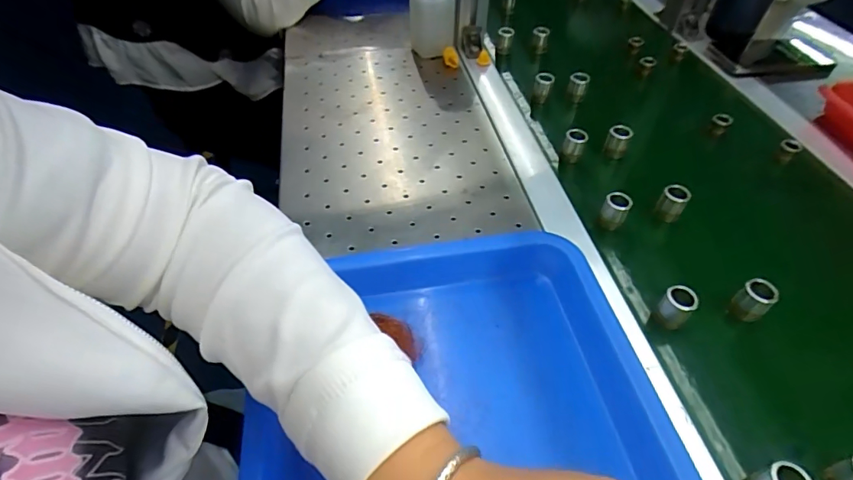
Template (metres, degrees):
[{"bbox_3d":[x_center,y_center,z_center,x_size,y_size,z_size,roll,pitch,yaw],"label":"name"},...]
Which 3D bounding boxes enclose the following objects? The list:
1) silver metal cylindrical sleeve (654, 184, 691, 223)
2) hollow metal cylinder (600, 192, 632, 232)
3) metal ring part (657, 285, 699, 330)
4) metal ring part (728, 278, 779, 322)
[{"bbox_3d":[0.236,-0.035,0.444,0.023,0.032,0.018,28,52,21],"label":"silver metal cylindrical sleeve"},{"bbox_3d":[0.177,-0.026,0.435,0.022,0.035,0.019,28,52,21],"label":"hollow metal cylinder"},{"bbox_3d":[0.198,0.054,0.366,0.023,0.033,0.023,1,48,-2],"label":"metal ring part"},{"bbox_3d":[0.263,0.048,0.372,0.023,0.030,0.022,1,48,-2],"label":"metal ring part"}]

